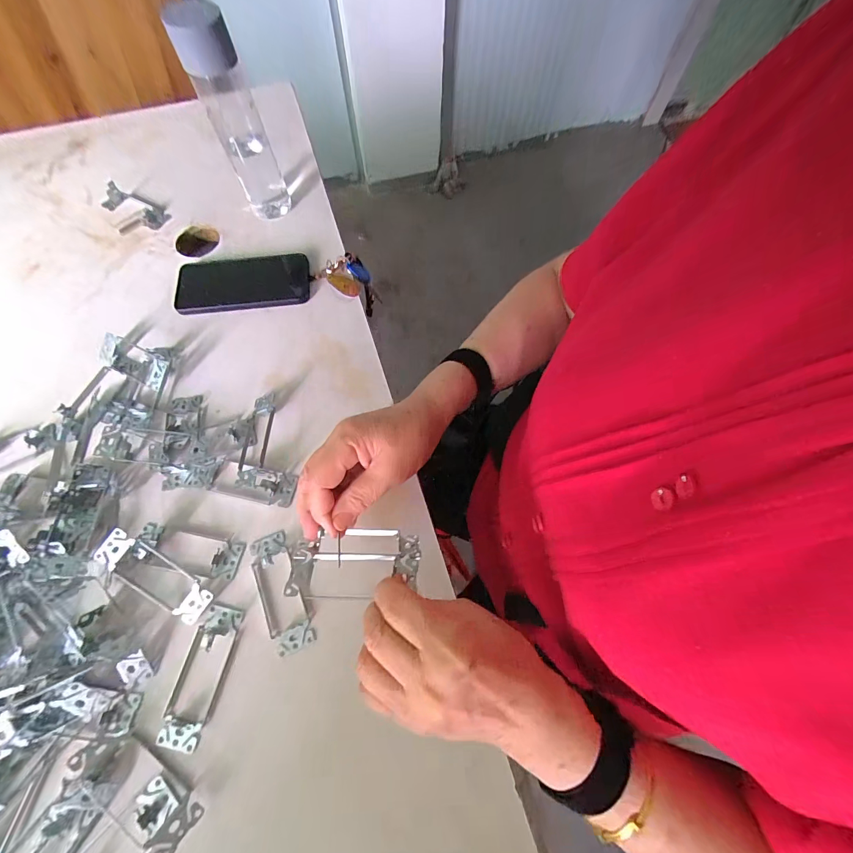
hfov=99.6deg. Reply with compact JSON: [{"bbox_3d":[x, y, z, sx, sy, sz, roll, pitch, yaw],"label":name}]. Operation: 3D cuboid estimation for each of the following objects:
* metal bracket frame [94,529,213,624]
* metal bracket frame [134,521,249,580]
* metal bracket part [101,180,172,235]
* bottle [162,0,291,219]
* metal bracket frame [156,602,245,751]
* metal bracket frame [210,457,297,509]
[{"bbox_3d":[-0.249,0.138,0.331,0.106,0.015,0.037,38,72,-3],"label":"metal bracket frame"},{"bbox_3d":[-0.232,0.120,0.346,0.101,0.017,0.041,6,69,2],"label":"metal bracket frame"},{"bbox_3d":[-0.425,-0.314,0.512,0.105,0.027,0.064,39,73,14],"label":"metal bracket part"},{"bbox_3d":[-0.231,-0.369,0.439,0.056,0.206,0.053,-30,72,-11],"label":"bottle"},{"bbox_3d":[-0.198,0.213,0.309,0.036,0.019,0.107,11,69,4],"label":"metal bracket frame"},{"bbox_3d":[-0.180,0.055,0.368,0.086,0.025,0.036,13,69,5],"label":"metal bracket frame"}]

